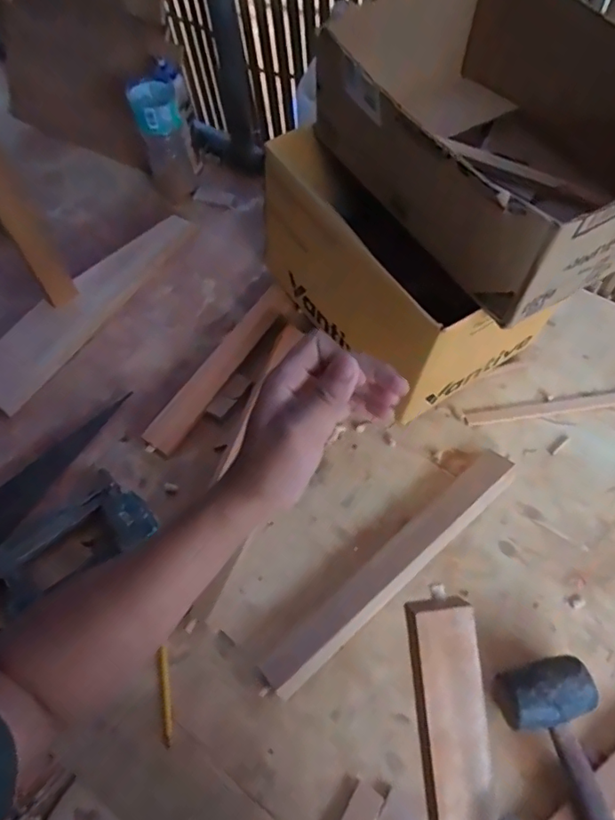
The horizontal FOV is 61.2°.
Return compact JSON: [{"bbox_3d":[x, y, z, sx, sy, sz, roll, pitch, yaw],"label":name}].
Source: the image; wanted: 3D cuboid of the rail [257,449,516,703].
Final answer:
[{"bbox_3d":[0.113,0.192,0.657,0.410,0.032,0.051,-38,67,-17],"label":"rail"}]

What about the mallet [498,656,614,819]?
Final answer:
[{"bbox_3d":[0.301,0.425,0.512,0.098,0.054,0.337,-15,62,-7],"label":"mallet"}]

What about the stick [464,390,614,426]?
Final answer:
[{"bbox_3d":[0.429,-0.016,0.786,0.386,0.014,0.024,-8,61,-3],"label":"stick"}]

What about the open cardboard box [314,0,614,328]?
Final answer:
[{"bbox_3d":[0.225,-0.333,0.631,0.323,0.171,0.429,-27,64,-11],"label":"open cardboard box"}]

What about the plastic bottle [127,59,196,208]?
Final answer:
[{"bbox_3d":[-0.253,-0.494,0.942,0.097,0.185,0.090,-14,62,-6],"label":"plastic bottle"}]

